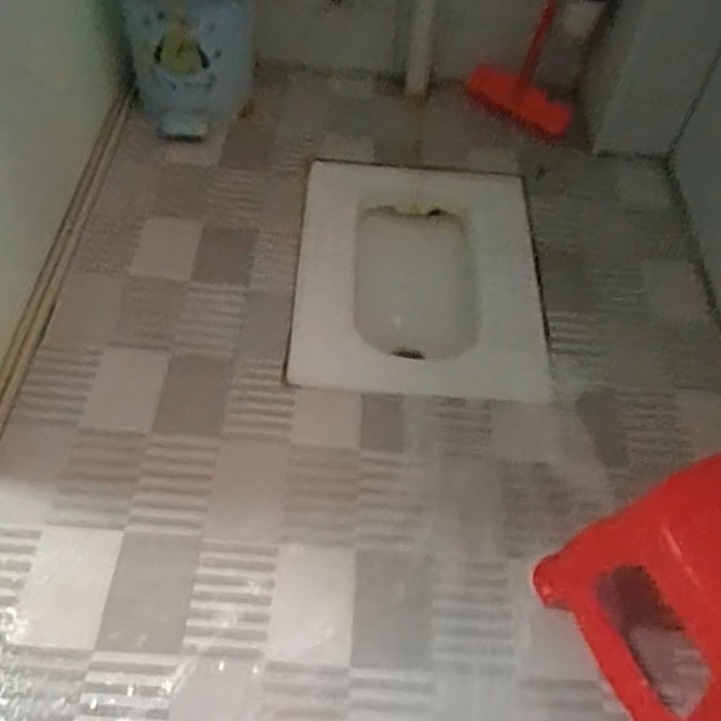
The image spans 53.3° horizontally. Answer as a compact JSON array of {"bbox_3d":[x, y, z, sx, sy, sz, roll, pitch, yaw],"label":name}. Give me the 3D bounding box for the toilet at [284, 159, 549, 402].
[{"bbox_3d":[0.099,-0.122,1.350,0.429,0.183,0.573,3,52,-1],"label":"toilet"}]

